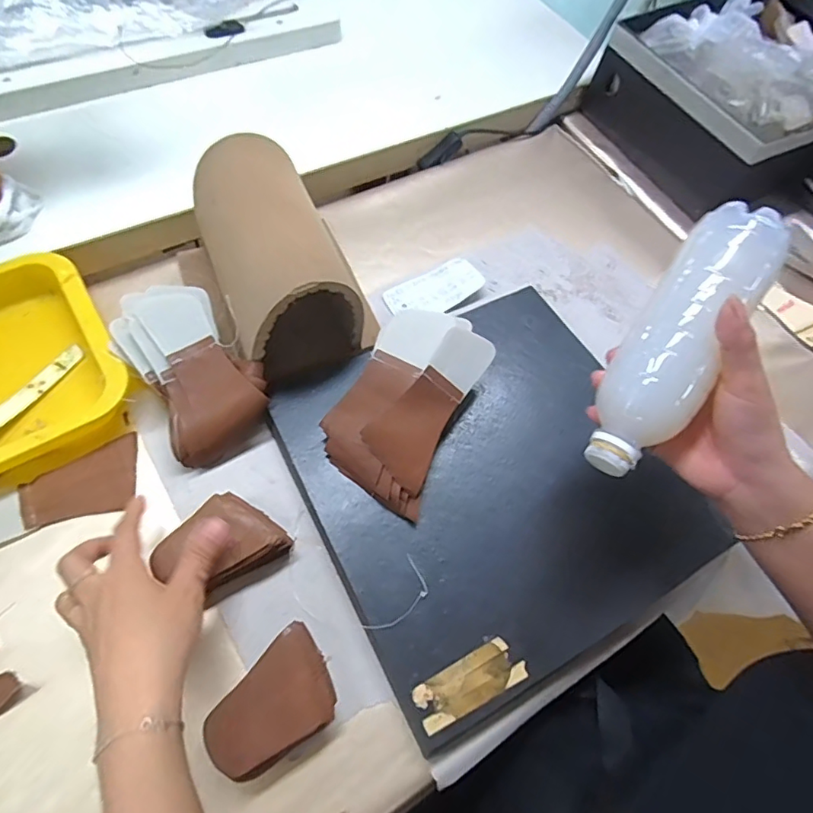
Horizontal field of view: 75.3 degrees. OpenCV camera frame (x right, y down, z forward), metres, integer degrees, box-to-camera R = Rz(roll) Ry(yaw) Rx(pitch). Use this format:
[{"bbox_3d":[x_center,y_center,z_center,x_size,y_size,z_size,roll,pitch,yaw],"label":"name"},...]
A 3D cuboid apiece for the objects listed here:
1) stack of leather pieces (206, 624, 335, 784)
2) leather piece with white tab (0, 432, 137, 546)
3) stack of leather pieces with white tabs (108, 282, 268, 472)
[{"bbox_3d":[-0.088,0.208,0.364,0.061,0.030,0.091,38,65,13],"label":"stack of leather pieces"},{"bbox_3d":[-0.291,0.075,0.428,0.144,0.004,0.055,-24,72,-20],"label":"leather piece with white tab"},{"bbox_3d":[-0.187,-0.033,0.460,0.093,0.060,0.150,-32,70,-20],"label":"stack of leather pieces with white tabs"}]

